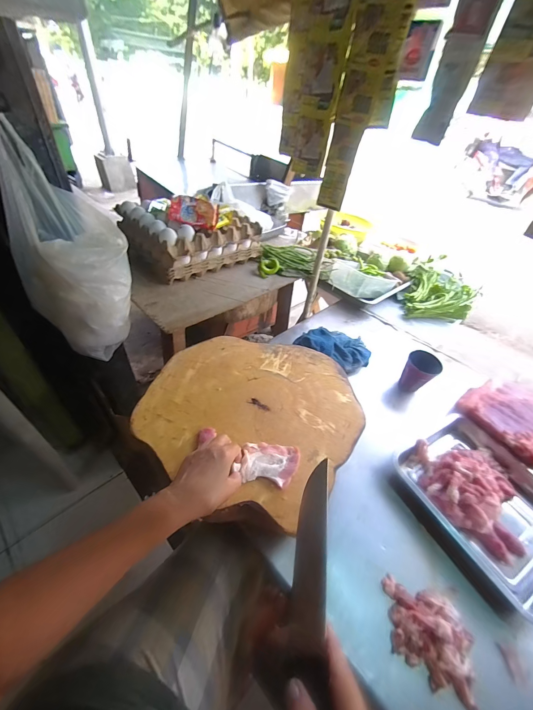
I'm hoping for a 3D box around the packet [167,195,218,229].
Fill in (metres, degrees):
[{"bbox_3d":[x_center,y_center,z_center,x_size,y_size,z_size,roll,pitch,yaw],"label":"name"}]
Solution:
[{"bbox_3d":[-0.184,-0.368,0.739,0.118,0.038,0.105,1,46,-6],"label":"packet"}]

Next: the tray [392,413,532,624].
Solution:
[{"bbox_3d":[0.432,0.275,0.546,0.262,0.057,0.304,-17,51,-22],"label":"tray"}]

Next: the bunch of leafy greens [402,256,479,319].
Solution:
[{"bbox_3d":[0.644,-0.238,1.070,0.228,0.086,0.331,19,47,11],"label":"bunch of leafy greens"}]

